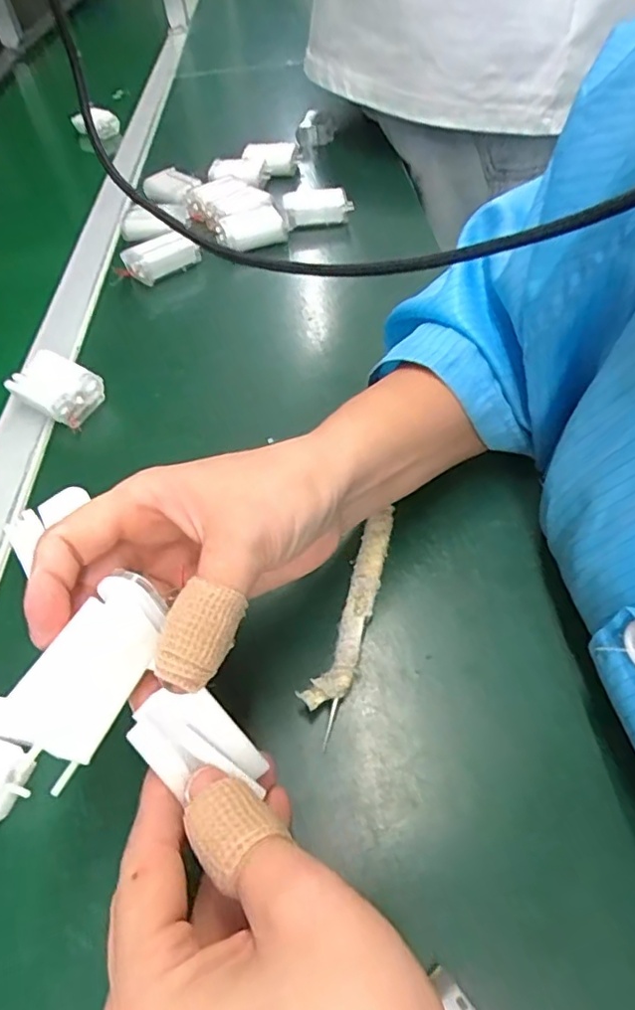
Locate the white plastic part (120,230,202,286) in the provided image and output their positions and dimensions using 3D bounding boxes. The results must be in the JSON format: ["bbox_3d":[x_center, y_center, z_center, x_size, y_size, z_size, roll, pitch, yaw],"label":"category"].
[{"bbox_3d":[-0.136,-0.218,0.499,0.062,0.025,0.031,-28,52,-17],"label":"white plastic part"}]

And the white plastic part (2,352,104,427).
[{"bbox_3d":[-0.179,-0.079,0.392,0.057,0.031,0.040,25,56,26],"label":"white plastic part"}]

